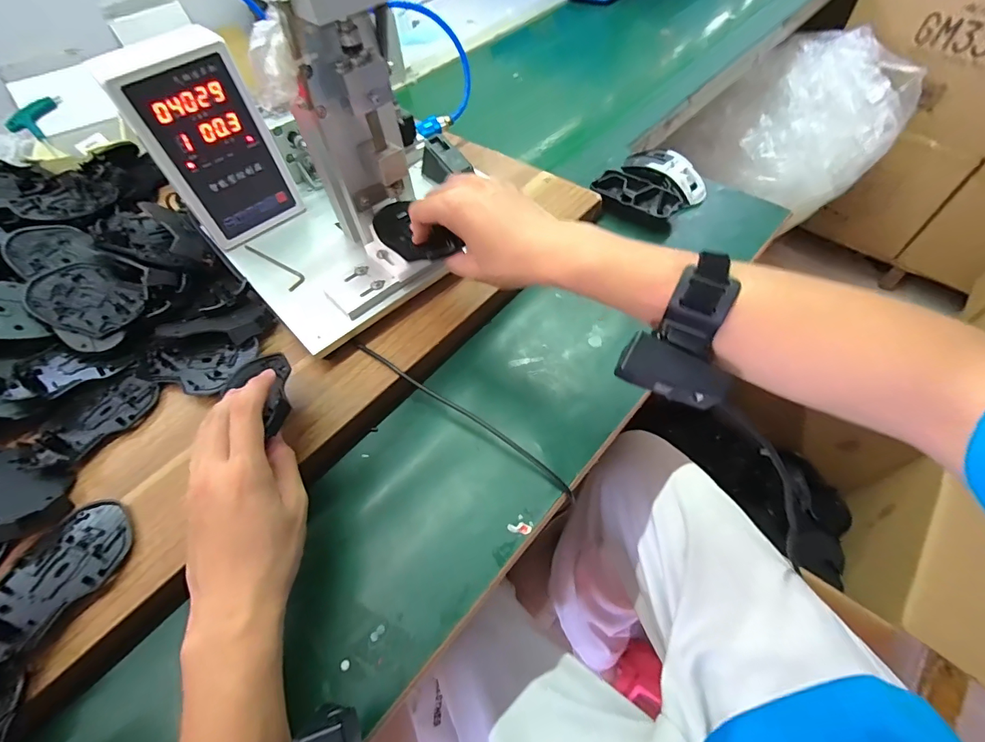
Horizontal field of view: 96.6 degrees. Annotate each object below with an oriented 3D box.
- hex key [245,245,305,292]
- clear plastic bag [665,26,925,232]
[{"bbox_3d":[-0.244,-0.121,0.489,0.113,0.005,0.021,38,67,25],"label":"hex key"},{"bbox_3d":[0.683,-0.558,1.024,0.380,0.248,0.335,-16,57,-6],"label":"clear plastic bag"}]

